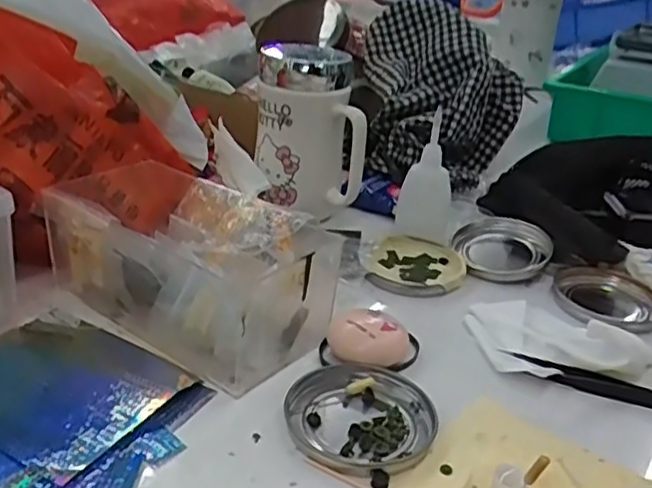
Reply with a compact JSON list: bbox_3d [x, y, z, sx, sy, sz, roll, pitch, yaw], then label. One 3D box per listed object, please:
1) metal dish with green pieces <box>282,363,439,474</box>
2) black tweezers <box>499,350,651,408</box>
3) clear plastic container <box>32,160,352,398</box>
[{"bbox_3d":[0.018,0.091,0.366,0.079,0.010,0.075,5,26,-2],"label":"metal dish with green pieces"},{"bbox_3d":[0.173,0.085,0.410,0.123,0.010,0.017,14,27,15],"label":"black tweezers"},{"bbox_3d":[-0.088,0.010,0.438,0.178,0.073,0.105,24,31,32],"label":"clear plastic container"}]

